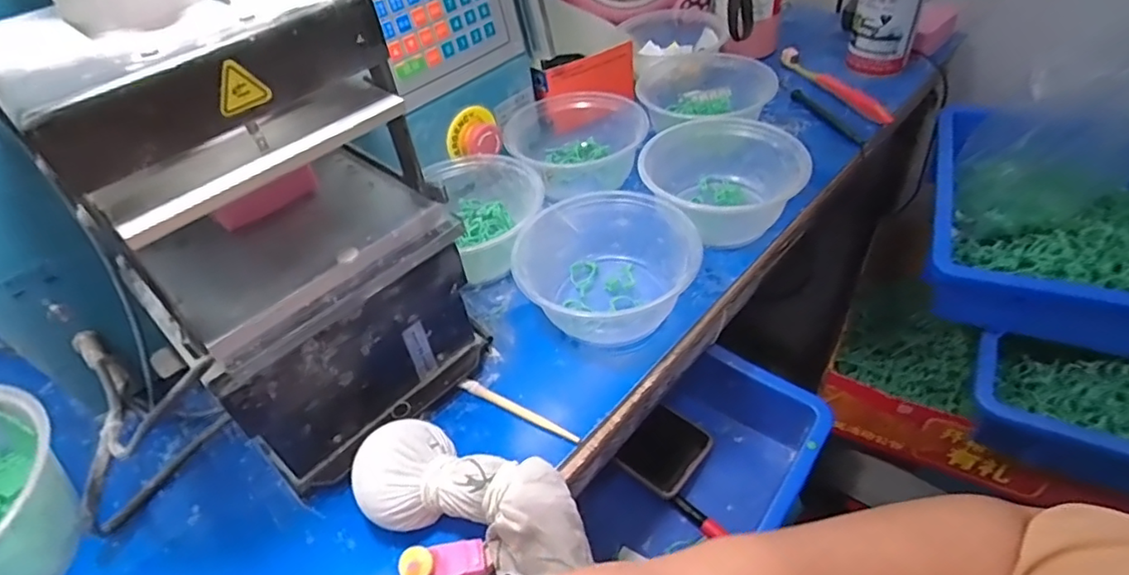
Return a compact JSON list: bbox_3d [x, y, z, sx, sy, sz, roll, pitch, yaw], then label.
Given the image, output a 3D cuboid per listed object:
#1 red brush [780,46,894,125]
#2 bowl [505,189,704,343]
[{"bbox_3d":[0.301,-0.227,0.657,0.016,0.022,0.182,-18,45,-11],"label":"red brush"},{"bbox_3d":[0.025,-0.021,0.467,0.133,0.062,0.120,-19,46,-11],"label":"bowl"}]

